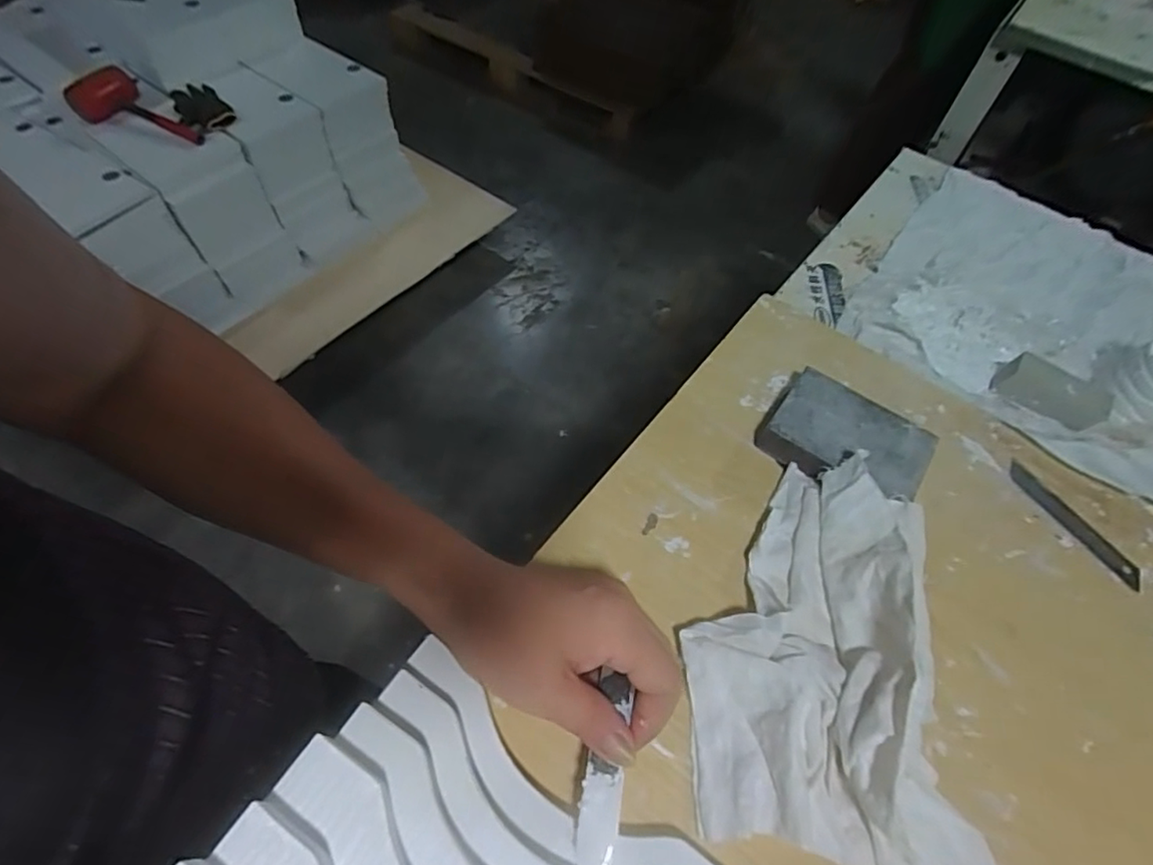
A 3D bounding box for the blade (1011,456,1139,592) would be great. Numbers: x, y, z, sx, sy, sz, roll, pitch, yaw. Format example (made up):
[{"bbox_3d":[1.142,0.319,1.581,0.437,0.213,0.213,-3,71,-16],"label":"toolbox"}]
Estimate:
[{"bbox_3d":[0.329,0.060,0.397,0.015,0.004,0.097,-29,64,-14],"label":"blade"}]

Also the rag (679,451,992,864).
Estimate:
[{"bbox_3d":[0.134,0.116,0.314,0.144,0.064,0.237,7,57,1],"label":"rag"}]

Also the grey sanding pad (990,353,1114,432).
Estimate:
[{"bbox_3d":[0.354,-0.030,0.444,0.070,0.035,0.011,33,40,15],"label":"grey sanding pad"}]

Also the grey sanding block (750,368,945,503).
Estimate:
[{"bbox_3d":[0.181,0.006,0.404,0.100,0.029,0.068,32,61,16],"label":"grey sanding block"}]

